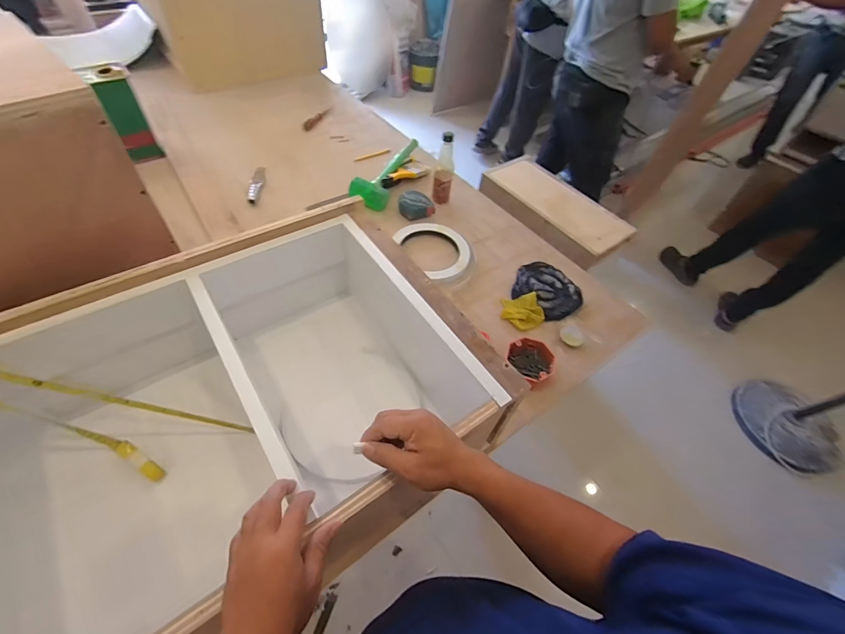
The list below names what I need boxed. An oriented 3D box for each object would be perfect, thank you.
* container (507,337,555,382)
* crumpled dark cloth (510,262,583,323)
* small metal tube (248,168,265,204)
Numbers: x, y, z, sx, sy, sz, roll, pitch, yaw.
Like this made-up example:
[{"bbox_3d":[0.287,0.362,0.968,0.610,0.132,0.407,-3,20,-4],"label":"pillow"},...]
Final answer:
[{"bbox_3d":[0.223,0.093,0.784,0.084,0.037,0.102,-14,55,-16],"label":"container"},{"bbox_3d":[0.304,-0.070,0.932,0.162,0.026,0.149,36,57,21],"label":"crumpled dark cloth"},{"bbox_3d":[-0.485,-0.392,1.115,0.037,0.020,0.186,-1,52,-6],"label":"small metal tube"}]

